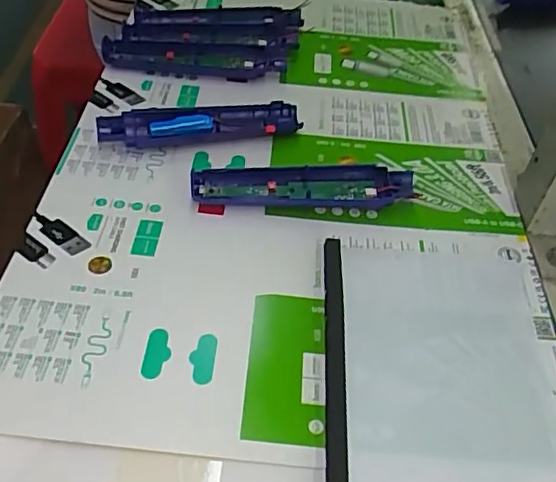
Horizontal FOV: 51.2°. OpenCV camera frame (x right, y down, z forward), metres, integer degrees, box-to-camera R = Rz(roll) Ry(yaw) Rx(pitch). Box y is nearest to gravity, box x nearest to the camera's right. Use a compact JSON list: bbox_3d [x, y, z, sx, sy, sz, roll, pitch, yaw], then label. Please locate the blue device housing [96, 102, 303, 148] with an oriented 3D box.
[{"bbox_3d":[-0.065,-0.096,0.491,0.166,0.019,0.033,-6,49,-8],"label":"blue device housing"}]

